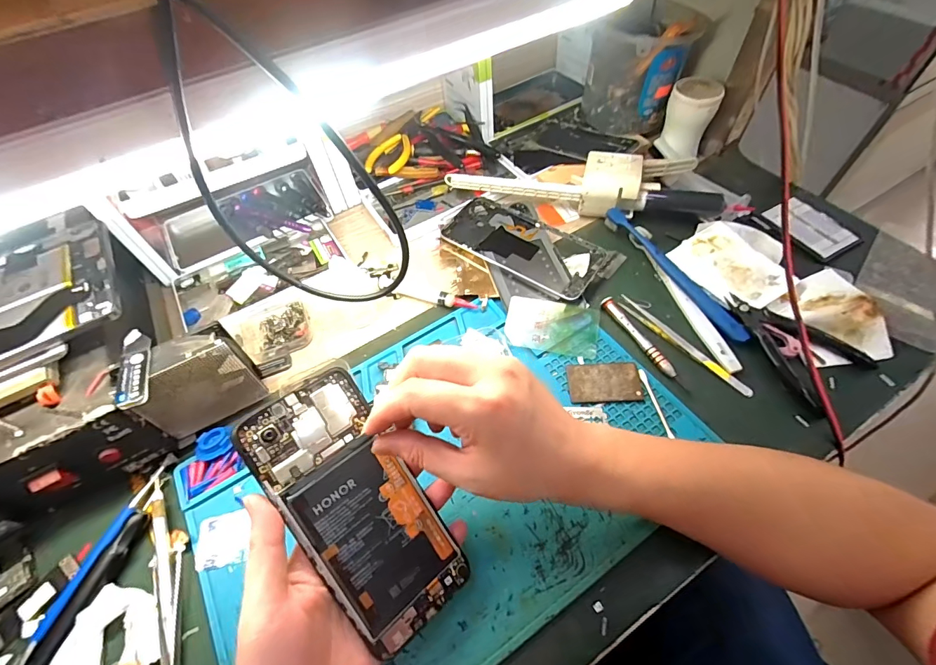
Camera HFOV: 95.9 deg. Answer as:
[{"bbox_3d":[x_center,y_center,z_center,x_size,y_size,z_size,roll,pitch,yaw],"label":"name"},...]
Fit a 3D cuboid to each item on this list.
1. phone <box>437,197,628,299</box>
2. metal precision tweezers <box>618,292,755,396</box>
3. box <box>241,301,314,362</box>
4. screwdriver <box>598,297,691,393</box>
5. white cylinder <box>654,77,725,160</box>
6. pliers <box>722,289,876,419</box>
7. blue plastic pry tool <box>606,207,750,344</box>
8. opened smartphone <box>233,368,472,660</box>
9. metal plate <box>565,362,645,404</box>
[{"bbox_3d":[0.065,-0.096,0.455,0.177,0.011,0.089,30,64,21],"label":"phone"},{"bbox_3d":[0.192,0.009,0.380,0.009,0.011,0.133,-38,62,-19],"label":"metal precision tweezers"},{"bbox_3d":[-0.193,-0.005,0.421,0.065,0.015,0.058,-20,58,-9],"label":"box"},{"bbox_3d":[0.160,0.007,0.385,0.011,0.007,0.107,-26,59,-13],"label":"screwdriver"},{"bbox_3d":[0.260,-0.251,0.501,0.054,0.073,0.054,19,60,16],"label":"white cylinder"},{"bbox_3d":[0.280,0.007,0.371,0.073,0.013,0.112,-31,60,-15],"label":"pliers"},{"bbox_3d":[0.203,-0.063,0.419,0.018,0.016,0.185,-25,59,-12],"label":"blue plastic pry tool"},{"bbox_3d":[-0.065,0.107,0.259,0.072,0.004,0.164,-34,93,-29],"label":"opened smartphone"},{"bbox_3d":[0.118,0.043,0.367,0.060,0.004,0.037,-5,55,5],"label":"metal plate"}]

